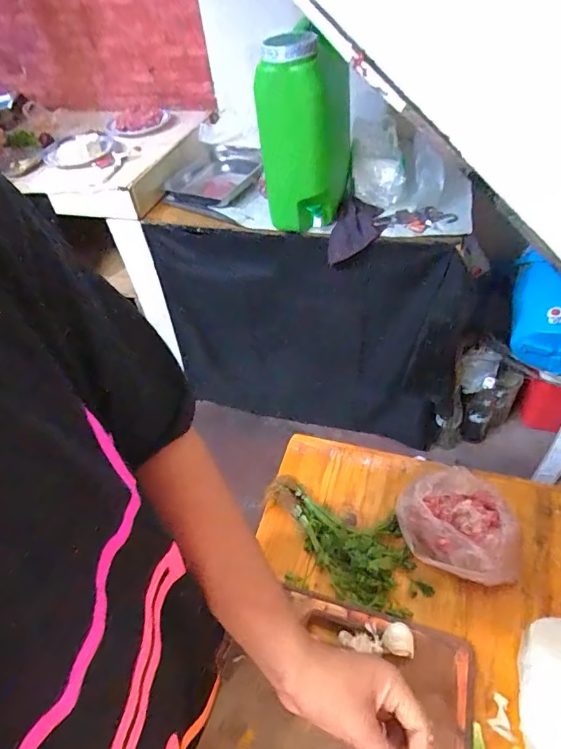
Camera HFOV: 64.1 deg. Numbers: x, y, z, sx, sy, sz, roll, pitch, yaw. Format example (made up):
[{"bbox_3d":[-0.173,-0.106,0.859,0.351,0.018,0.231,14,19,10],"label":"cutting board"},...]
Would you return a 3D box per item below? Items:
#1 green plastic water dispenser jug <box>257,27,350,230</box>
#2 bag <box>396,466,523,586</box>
[{"bbox_3d":[0.065,-0.593,1.134,0.213,0.419,0.246,1,48,8],"label":"green plastic water dispenser jug"},{"bbox_3d":[0.242,0.206,0.617,0.134,0.052,0.150,-11,47,-4],"label":"bag"}]

